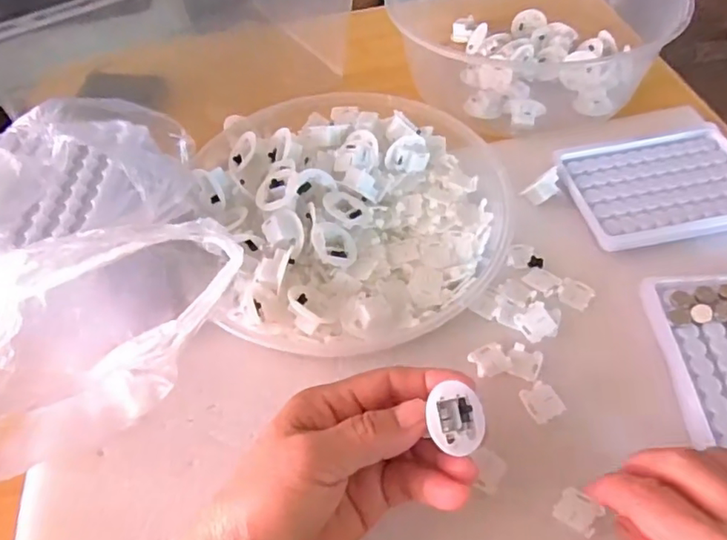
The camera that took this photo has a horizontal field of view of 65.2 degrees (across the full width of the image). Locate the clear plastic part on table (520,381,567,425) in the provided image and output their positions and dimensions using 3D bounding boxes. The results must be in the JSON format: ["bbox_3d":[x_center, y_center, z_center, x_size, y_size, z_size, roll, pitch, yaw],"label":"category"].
[{"bbox_3d":[0.102,0.075,0.325,0.020,0.004,0.022,-23,55,-13],"label":"clear plastic part on table"}]

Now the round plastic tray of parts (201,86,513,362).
[{"bbox_3d":[-0.009,-0.051,0.398,0.203,0.044,0.231,-15,54,-7],"label":"round plastic tray of parts"}]

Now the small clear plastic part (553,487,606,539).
[{"bbox_3d":[0.109,0.121,0.286,0.021,0.004,0.018,29,60,23],"label":"small clear plastic part"}]

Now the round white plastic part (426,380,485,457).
[{"bbox_3d":[0.042,0.069,0.260,0.028,0.005,0.030,12,65,-26],"label":"round white plastic part"}]

